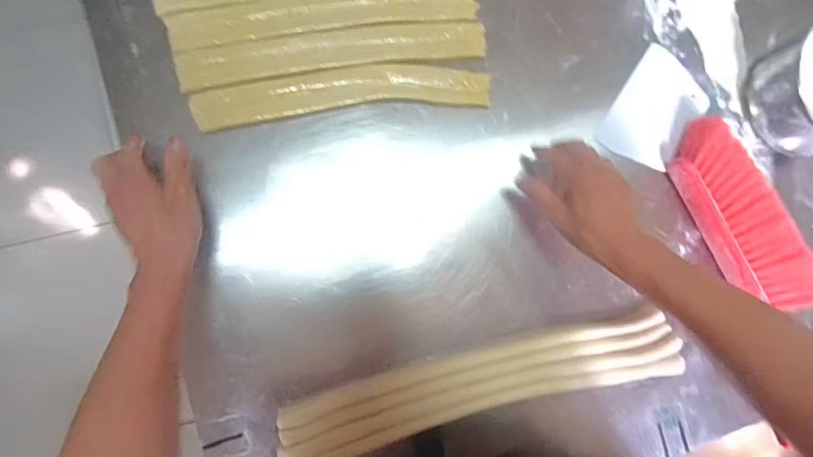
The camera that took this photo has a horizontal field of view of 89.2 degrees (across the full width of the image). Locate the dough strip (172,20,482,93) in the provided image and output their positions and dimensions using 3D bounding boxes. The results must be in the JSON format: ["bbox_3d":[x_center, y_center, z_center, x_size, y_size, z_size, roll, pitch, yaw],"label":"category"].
[{"bbox_3d":[-0.079,-0.202,0.469,0.345,0.007,0.049,-10,87,-8],"label":"dough strip"}]

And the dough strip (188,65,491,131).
[{"bbox_3d":[-0.066,-0.154,0.468,0.328,0.009,0.053,-8,87,-8],"label":"dough strip"}]

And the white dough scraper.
[{"bbox_3d":[0.313,-0.150,0.514,0.099,0.008,0.149,35,82,-3],"label":"white dough scraper"}]

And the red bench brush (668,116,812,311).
[{"bbox_3d":[0.395,-0.009,0.487,0.077,0.062,0.250,-25,89,-8],"label":"red bench brush"}]

